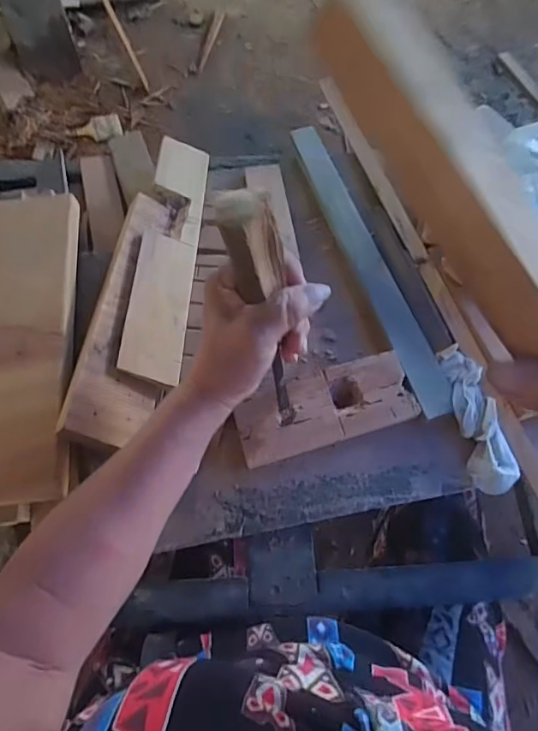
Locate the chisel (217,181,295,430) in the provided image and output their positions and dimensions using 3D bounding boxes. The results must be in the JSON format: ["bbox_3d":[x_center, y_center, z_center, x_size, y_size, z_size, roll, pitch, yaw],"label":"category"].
[{"bbox_3d":[0.001,-0.024,0.350,0.030,0.235,0.022,-41,61,-18],"label":"chisel"}]

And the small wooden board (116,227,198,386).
[{"bbox_3d":[-0.097,-0.056,0.437,0.052,0.009,0.145,15,63,-24],"label":"small wooden board"}]

